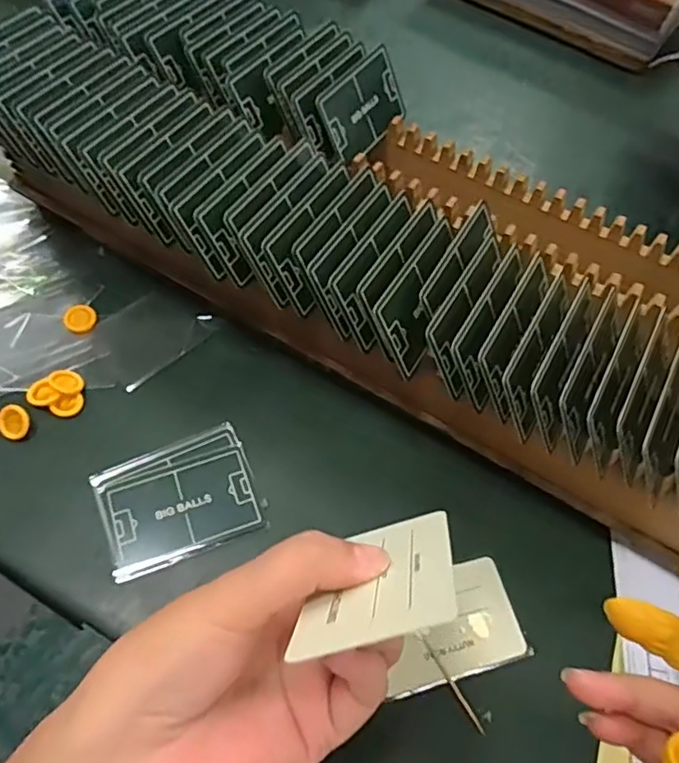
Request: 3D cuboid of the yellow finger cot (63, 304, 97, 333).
[{"bbox_3d":[-0.178,-0.043,0.407,0.021,0.004,0.021,2,60,-3],"label":"yellow finger cot"}]

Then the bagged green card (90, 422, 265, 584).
[{"bbox_3d":[-0.095,0.067,0.350,0.087,0.004,0.068,-18,63,-14],"label":"bagged green card"}]

